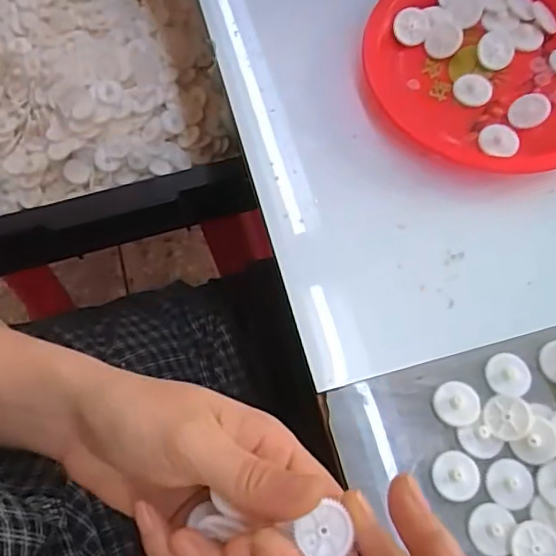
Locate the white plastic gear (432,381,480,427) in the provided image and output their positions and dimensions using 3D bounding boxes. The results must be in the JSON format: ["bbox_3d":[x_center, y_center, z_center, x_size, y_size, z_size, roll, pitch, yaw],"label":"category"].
[{"bbox_3d":[0.086,0.060,0.278,0.021,0.005,0.021,-3,69,-1],"label":"white plastic gear"}]

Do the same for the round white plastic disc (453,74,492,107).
[{"bbox_3d":[0.116,-0.112,0.343,0.022,0.005,0.019,7,69,2],"label":"round white plastic disc"}]

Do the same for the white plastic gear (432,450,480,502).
[{"bbox_3d":[0.082,0.091,0.264,0.021,0.004,0.021,0,69,0],"label":"white plastic gear"}]

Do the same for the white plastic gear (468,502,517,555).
[{"bbox_3d":[0.095,0.111,0.255,0.018,0.004,0.022,24,71,9],"label":"white plastic gear"}]

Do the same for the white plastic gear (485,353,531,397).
[{"bbox_3d":[0.113,0.047,0.281,0.022,0.007,0.021,-13,70,-5],"label":"white plastic gear"}]

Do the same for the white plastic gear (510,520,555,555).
[{"bbox_3d":[0.113,0.118,0.252,0.022,0.005,0.022,0,69,0],"label":"white plastic gear"}]

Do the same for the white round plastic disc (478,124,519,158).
[{"bbox_3d":[0.127,-0.079,0.332,0.021,0.006,0.018,0,69,0],"label":"white round plastic disc"}]

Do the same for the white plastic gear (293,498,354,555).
[{"bbox_3d":[0.016,0.091,0.206,0.019,0.004,0.017,-17,70,-7],"label":"white plastic gear"}]

